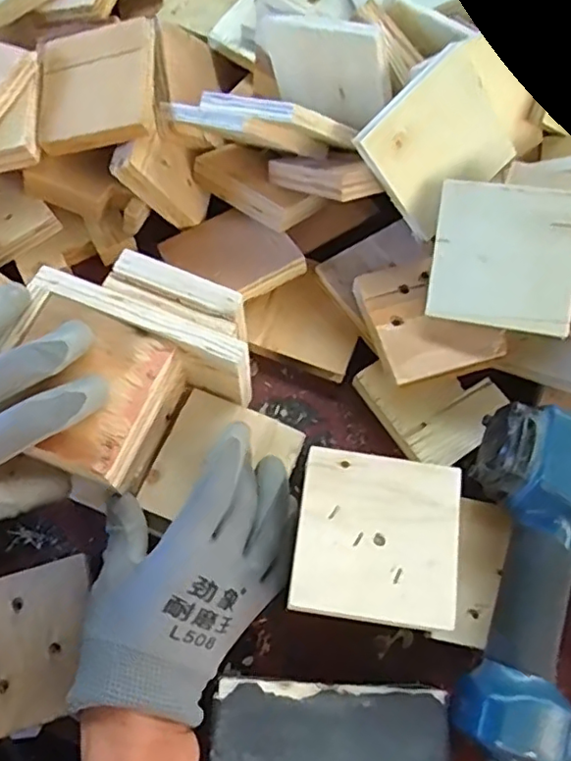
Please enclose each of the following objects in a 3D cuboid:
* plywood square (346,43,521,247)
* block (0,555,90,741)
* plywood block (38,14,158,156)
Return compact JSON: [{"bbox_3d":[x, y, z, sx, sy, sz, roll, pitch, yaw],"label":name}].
[{"bbox_3d":[0.104,-0.158,0.398,0.090,0.089,0.009,-44,31,2],"label":"plywood square"},{"bbox_3d":[-0.161,0.164,0.360,0.086,0.008,0.087,-15,70,-9],"label":"block"},{"bbox_3d":[-0.139,-0.216,0.434,0.089,0.017,0.090,-9,77,13],"label":"plywood block"}]

